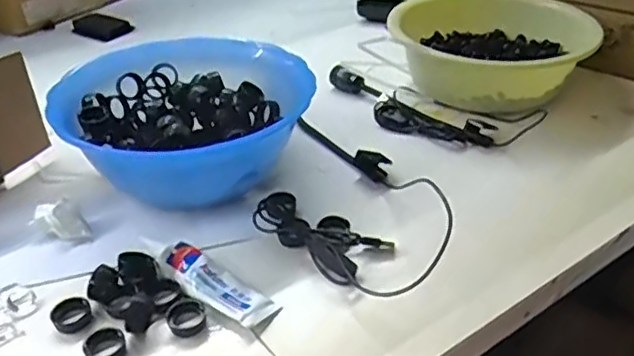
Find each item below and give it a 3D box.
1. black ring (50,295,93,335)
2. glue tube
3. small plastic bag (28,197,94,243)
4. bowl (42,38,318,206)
[{"bbox_3d":[-0.187,0.104,0.485,0.029,0.012,0.025,-27,41,-30],"label":"black ring"},{"bbox_3d":[-0.087,0.077,0.506,0.131,0.021,0.036,25,44,34],"label":"glue tube"},{"bbox_3d":[-0.229,0.038,0.566,0.044,0.032,0.037,-19,38,-21],"label":"small plastic bag"},{"bbox_3d":[-0.129,-0.052,0.630,0.200,0.095,0.218,-2,35,1],"label":"bowl"}]

